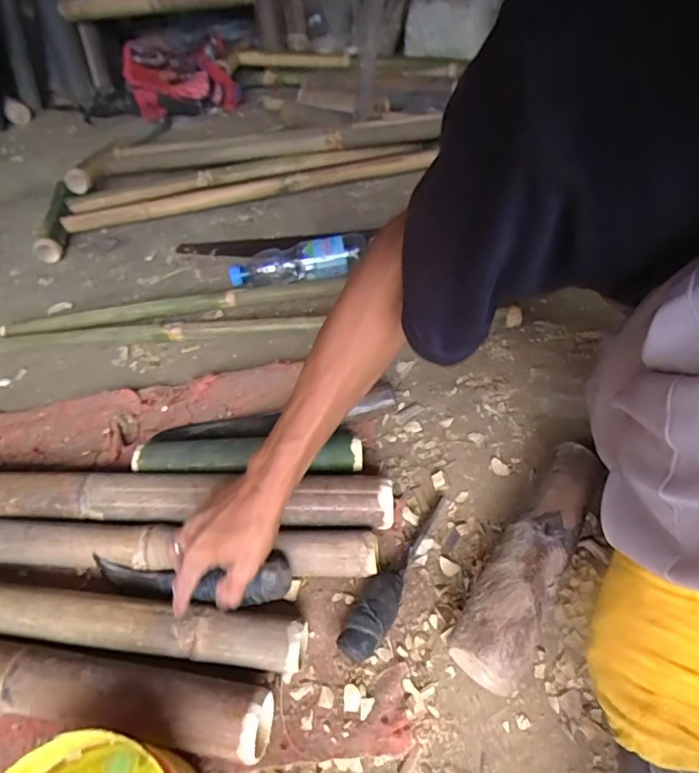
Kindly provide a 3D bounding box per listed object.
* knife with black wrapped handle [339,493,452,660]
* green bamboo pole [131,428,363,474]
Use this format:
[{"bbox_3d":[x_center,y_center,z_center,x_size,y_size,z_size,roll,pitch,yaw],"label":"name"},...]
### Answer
[{"bbox_3d":[0.054,0.189,0.538,0.036,0.035,0.206,21,53,23],"label":"knife with black wrapped handle"},{"bbox_3d":[-0.124,0.090,0.627,0.276,0.047,0.045,-2,47,3],"label":"green bamboo pole"}]

